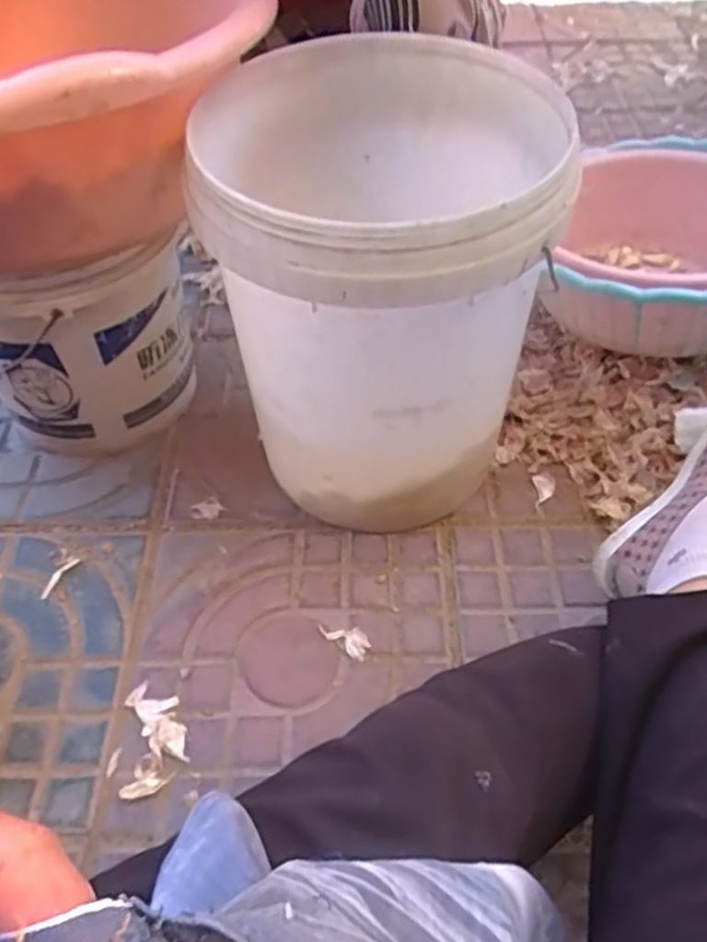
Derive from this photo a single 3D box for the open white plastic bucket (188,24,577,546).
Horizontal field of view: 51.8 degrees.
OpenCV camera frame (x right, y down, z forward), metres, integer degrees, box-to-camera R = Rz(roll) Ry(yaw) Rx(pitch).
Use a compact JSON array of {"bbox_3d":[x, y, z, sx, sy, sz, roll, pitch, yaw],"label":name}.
[{"bbox_3d":[0.026,-0.171,0.711,0.296,0.347,0.334,-2,52,0],"label":"open white plastic bucket"}]

